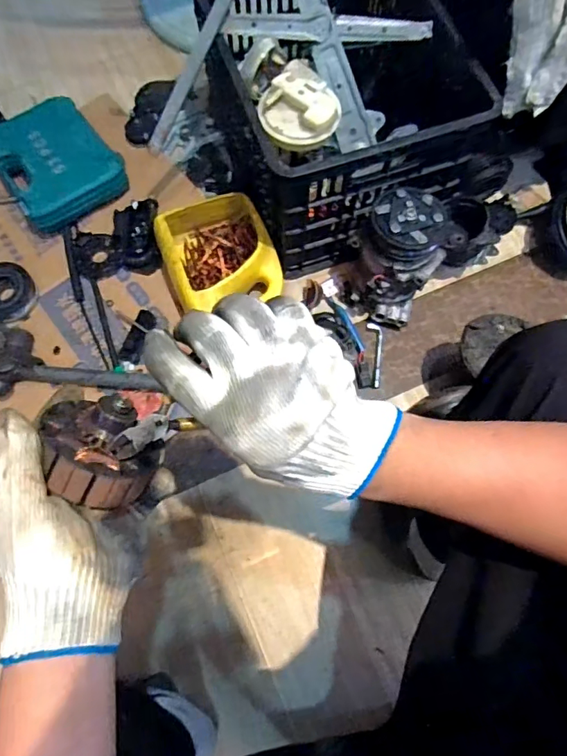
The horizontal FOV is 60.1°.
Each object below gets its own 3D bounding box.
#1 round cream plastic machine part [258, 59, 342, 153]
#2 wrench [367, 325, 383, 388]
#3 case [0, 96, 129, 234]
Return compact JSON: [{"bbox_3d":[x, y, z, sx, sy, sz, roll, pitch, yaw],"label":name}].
[{"bbox_3d":[0.024,-0.391,0.717,0.117,0.036,0.110,-6,71,-1],"label":"round cream plastic machine part"},{"bbox_3d":[0.164,-0.040,0.858,0.024,0.015,0.117,-3,71,0],"label":"wrench"},{"bbox_3d":[-0.434,-0.407,0.938,0.192,0.078,0.256,-35,74,-10],"label":"case"}]

